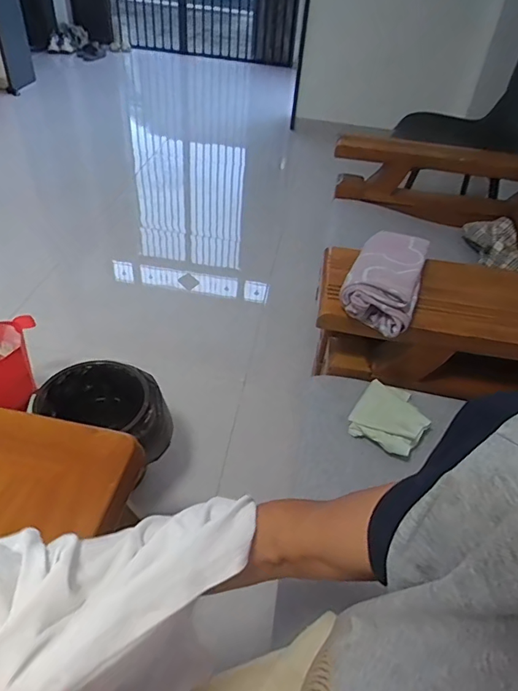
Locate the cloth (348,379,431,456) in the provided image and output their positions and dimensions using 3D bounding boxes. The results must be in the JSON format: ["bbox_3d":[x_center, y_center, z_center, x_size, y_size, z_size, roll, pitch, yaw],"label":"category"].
[{"bbox_3d":[0.217,0.115,0.778,0.107,0.038,0.108,28,47,23],"label":"cloth"}]

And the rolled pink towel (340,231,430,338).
[{"bbox_3d":[0.211,-0.118,0.790,0.107,0.058,0.238,18,44,13],"label":"rolled pink towel"}]

